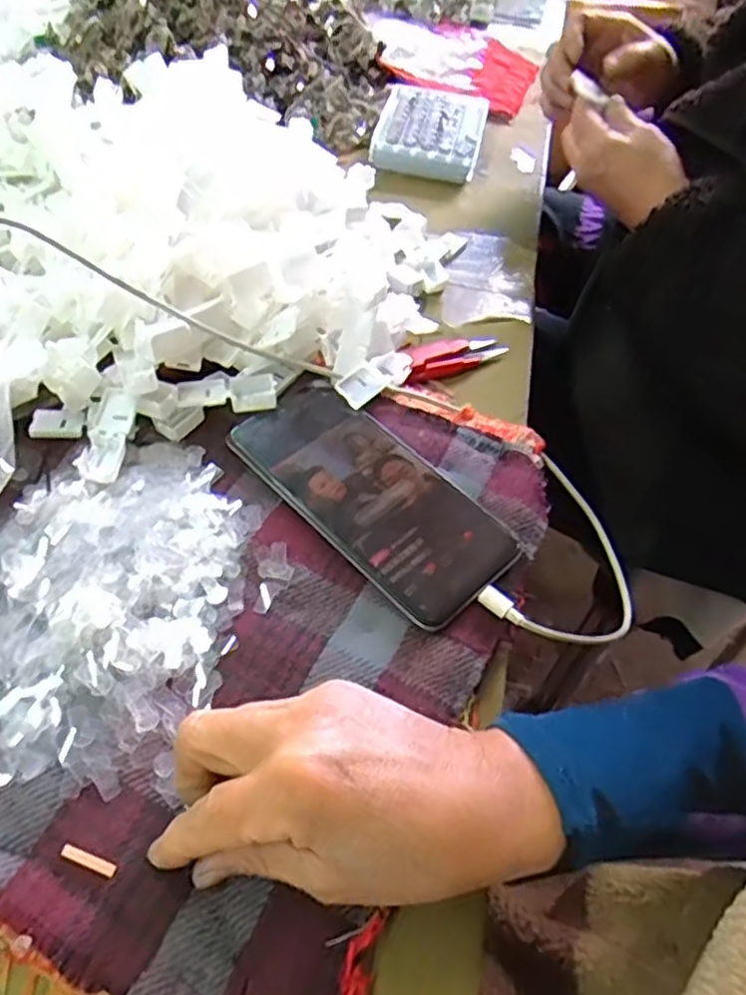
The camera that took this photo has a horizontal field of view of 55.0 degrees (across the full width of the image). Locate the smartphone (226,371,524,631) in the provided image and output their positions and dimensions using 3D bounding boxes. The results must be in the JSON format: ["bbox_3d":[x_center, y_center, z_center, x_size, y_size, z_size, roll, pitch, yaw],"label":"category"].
[{"bbox_3d":[-0.005,-0.005,0.386,0.073,0.009,0.166,-35,63,-28],"label":"smartphone"}]

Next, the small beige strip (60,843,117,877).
[{"bbox_3d":[-0.108,0.138,0.272,0.022,0.004,0.005,20,53,10],"label":"small beige strip"}]

